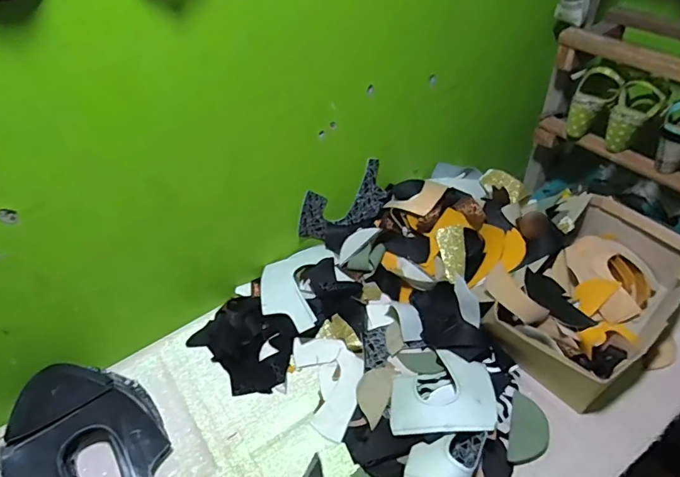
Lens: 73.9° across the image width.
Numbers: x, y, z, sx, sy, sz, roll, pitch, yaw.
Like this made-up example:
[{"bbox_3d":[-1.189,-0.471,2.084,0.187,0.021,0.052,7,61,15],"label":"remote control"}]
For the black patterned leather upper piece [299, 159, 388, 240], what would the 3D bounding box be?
[{"bbox_3d":[0.007,-0.065,0.884,0.193,0.110,0.032,-27,49,-22],"label":"black patterned leather upper piece"}]

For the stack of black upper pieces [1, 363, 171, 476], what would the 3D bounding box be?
[{"bbox_3d":[-0.360,0.290,0.631,0.197,0.098,0.222,-32,50,-26],"label":"stack of black upper pieces"}]

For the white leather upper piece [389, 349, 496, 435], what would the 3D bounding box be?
[{"bbox_3d":[0.151,0.228,0.675,0.146,0.063,0.148,5,45,9],"label":"white leather upper piece"}]

